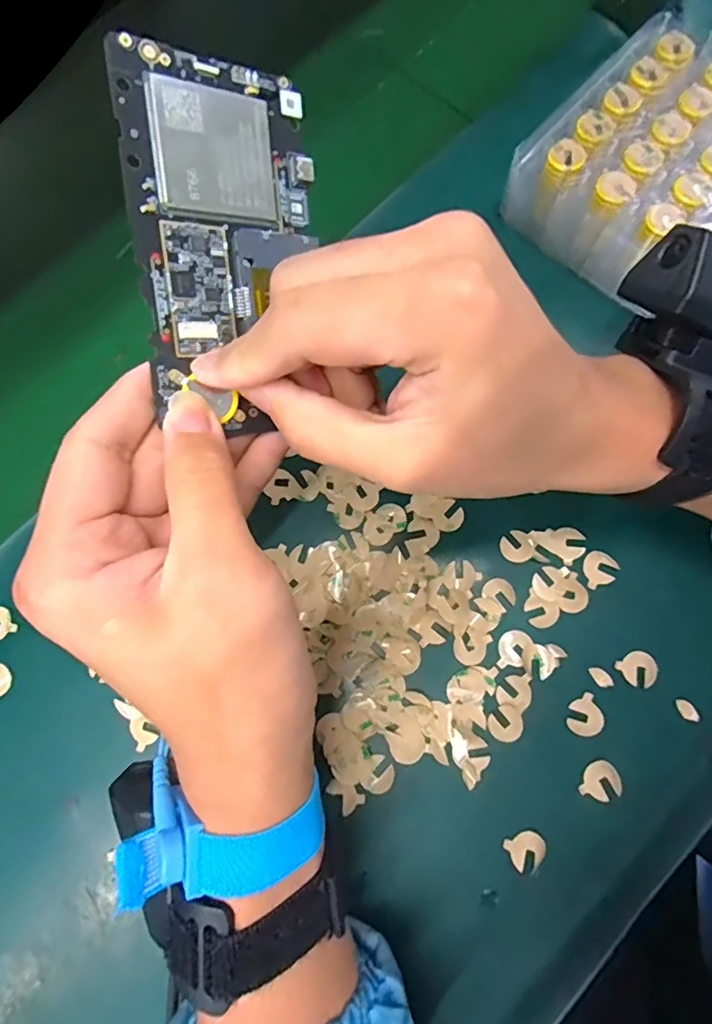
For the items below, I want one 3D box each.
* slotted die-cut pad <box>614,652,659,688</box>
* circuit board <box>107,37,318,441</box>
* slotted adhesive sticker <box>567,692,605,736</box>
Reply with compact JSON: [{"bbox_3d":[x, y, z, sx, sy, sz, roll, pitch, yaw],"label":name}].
[{"bbox_3d":[0.142,0.079,0.268,0.017,0.004,0.017,-35,78,-7],"label":"slotted die-cut pad"},{"bbox_3d":[-0.044,-0.092,0.190,0.064,0.005,0.122,-10,104,-28],"label":"circuit board"},{"bbox_3d":[0.114,0.100,0.264,0.016,0.004,0.021,18,78,5],"label":"slotted adhesive sticker"}]

